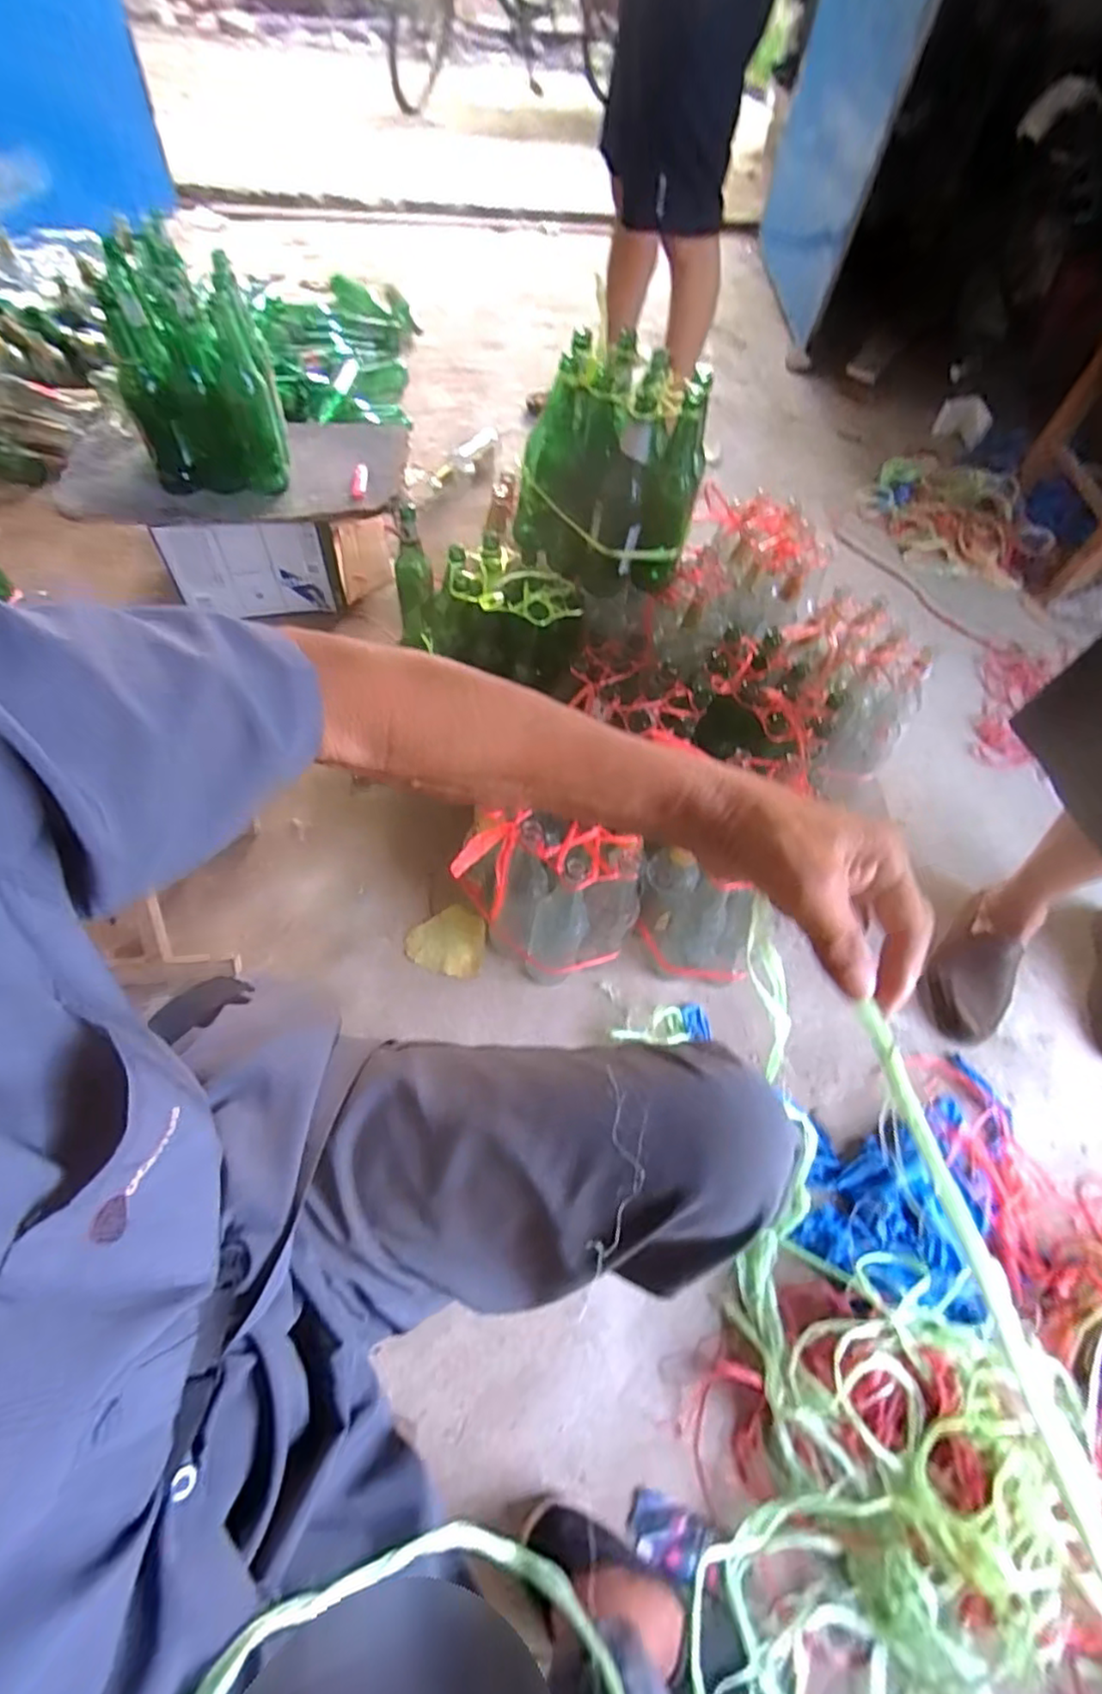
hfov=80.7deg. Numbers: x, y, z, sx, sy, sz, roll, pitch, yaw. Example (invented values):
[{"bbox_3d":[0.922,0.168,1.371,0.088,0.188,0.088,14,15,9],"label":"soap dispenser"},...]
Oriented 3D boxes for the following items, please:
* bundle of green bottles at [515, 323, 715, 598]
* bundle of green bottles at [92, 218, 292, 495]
[{"bbox_3d":[0.083,-0.518,0.923,0.193,0.277,0.226,-16,61,-15],"label":"bundle of green bottles"},{"bbox_3d":[-0.532,-0.707,0.983,0.207,0.277,0.193,-14,60,-14],"label":"bundle of green bottles"}]

